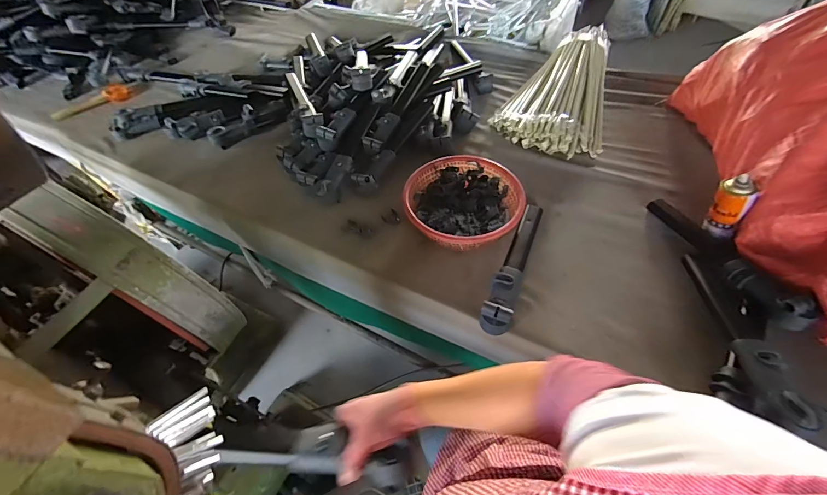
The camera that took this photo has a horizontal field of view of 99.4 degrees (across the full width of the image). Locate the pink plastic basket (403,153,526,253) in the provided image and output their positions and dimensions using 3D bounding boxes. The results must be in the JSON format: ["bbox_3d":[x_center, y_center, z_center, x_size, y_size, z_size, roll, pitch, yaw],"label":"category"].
[{"bbox_3d":[0.131,-0.111,0.937,0.299,0.094,0.289,2,53,6],"label":"pink plastic basket"}]

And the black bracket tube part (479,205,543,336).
[{"bbox_3d":[0.240,0.033,0.843,0.067,0.064,0.388,16,56,16],"label":"black bracket tube part"}]

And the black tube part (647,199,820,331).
[{"bbox_3d":[0.696,0.011,0.799,0.065,0.089,0.392,-12,53,-4],"label":"black tube part"}]

